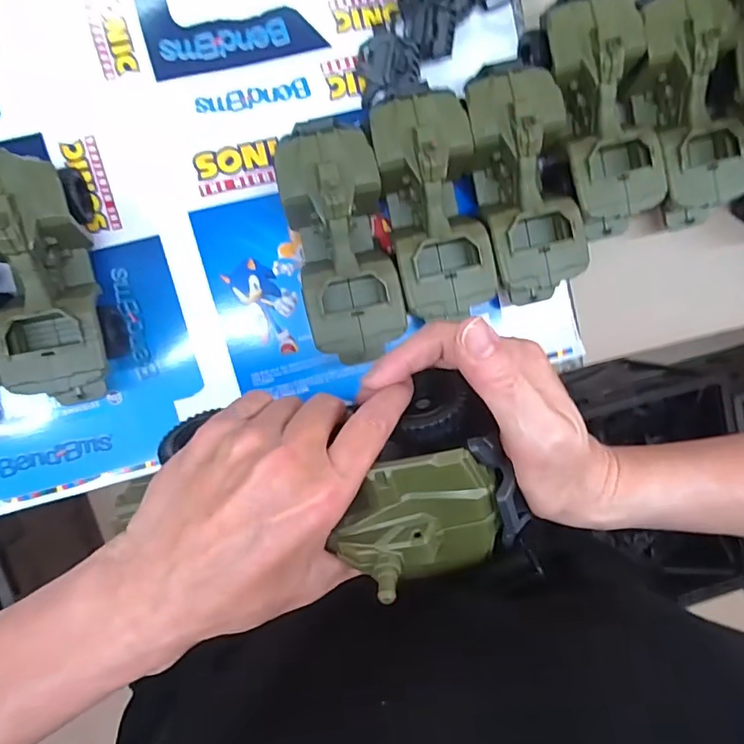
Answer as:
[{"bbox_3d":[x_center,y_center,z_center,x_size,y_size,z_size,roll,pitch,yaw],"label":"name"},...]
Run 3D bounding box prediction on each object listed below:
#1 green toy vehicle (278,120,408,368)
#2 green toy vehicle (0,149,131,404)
[{"bbox_3d":[-0.026,-0.105,0.440,0.076,0.079,0.184,-13,98,-5],"label":"green toy vehicle"},{"bbox_3d":[-0.261,-0.068,0.415,0.085,0.079,0.186,-11,98,-5],"label":"green toy vehicle"}]

